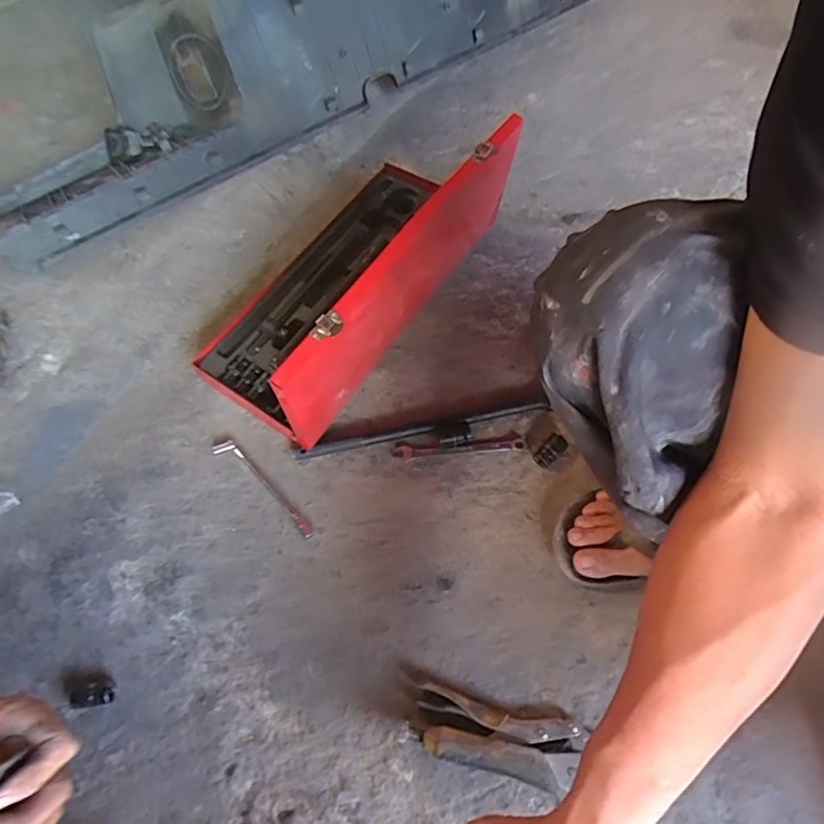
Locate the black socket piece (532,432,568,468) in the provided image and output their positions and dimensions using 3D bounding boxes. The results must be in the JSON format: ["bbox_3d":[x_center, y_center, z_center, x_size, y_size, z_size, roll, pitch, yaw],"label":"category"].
[{"bbox_3d":[0.164,0.045,0.638,0.028,0.020,0.041,41,73,20],"label":"black socket piece"}]

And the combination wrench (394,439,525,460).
[{"bbox_3d":[0.058,0.044,0.651,0.154,0.010,0.019,-2,64,2],"label":"combination wrench"}]

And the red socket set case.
[{"bbox_3d":[-0.096,-0.192,0.668,0.257,0.203,0.412,32,70,17],"label":"red socket set case"}]

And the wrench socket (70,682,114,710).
[{"bbox_3d":[-0.326,0.290,0.548,0.039,0.021,0.021,-10,64,-2],"label":"wrench socket"}]

